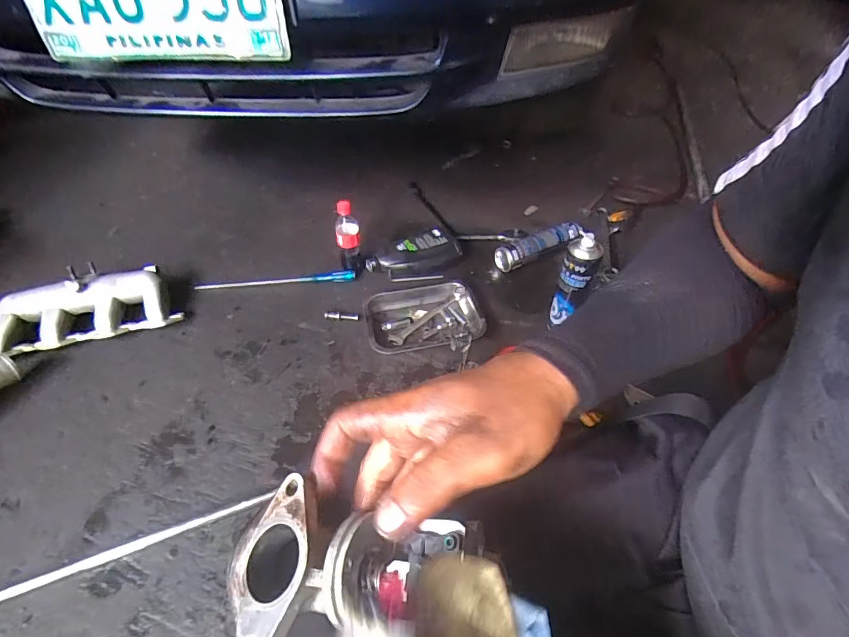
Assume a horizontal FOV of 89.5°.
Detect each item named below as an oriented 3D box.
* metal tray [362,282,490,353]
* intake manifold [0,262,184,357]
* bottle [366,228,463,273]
[{"bbox_3d":[-0.002,0.003,0.967,0.252,0.038,0.183,-8,50,-7],"label":"metal tray"},{"bbox_3d":[-0.751,-0.013,0.952,0.368,0.093,0.144,-16,51,-13],"label":"intake manifold"},{"bbox_3d":[-0.018,-0.158,1.097,0.248,0.062,0.107,-25,54,-20],"label":"bottle"}]

